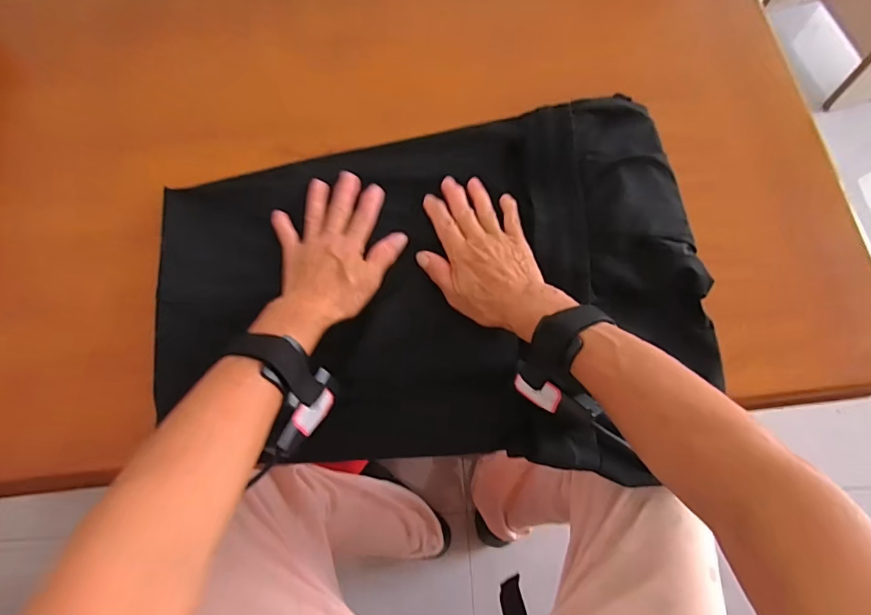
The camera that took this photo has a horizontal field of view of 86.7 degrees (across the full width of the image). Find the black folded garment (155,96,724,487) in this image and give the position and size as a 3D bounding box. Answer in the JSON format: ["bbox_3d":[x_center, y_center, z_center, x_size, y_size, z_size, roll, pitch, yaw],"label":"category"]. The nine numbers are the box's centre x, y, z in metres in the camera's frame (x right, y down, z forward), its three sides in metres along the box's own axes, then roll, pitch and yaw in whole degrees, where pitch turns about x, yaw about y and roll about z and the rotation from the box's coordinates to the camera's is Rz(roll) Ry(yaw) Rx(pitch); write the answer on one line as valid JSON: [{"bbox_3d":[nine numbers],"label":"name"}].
[{"bbox_3d":[-0.003,-0.016,0.407,0.460,0.029,0.318,-6,75,0],"label":"black folded garment"}]

